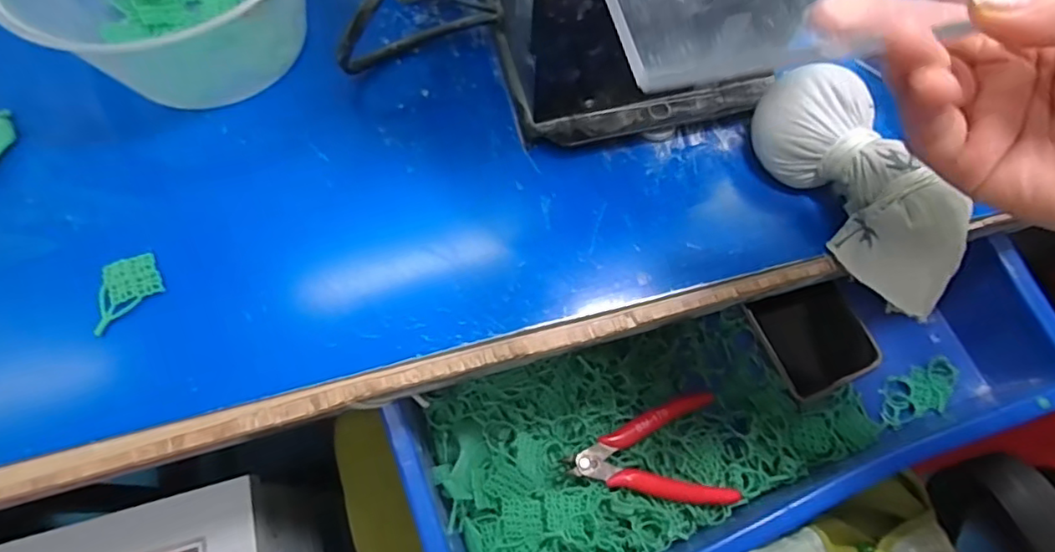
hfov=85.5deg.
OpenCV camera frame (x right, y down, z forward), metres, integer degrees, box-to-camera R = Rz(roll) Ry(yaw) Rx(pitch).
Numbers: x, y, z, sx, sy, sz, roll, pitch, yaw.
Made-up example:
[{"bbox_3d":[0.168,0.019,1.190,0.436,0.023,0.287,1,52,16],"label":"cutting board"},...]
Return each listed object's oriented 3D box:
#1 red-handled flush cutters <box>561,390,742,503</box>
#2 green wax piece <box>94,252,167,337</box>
[{"bbox_3d":[0.085,0.126,0.401,0.112,0.011,0.074,-6,68,-4],"label":"red-handled flush cutters"},{"bbox_3d":[-0.211,0.007,0.298,0.036,0.006,0.034,-28,71,-13],"label":"green wax piece"}]

